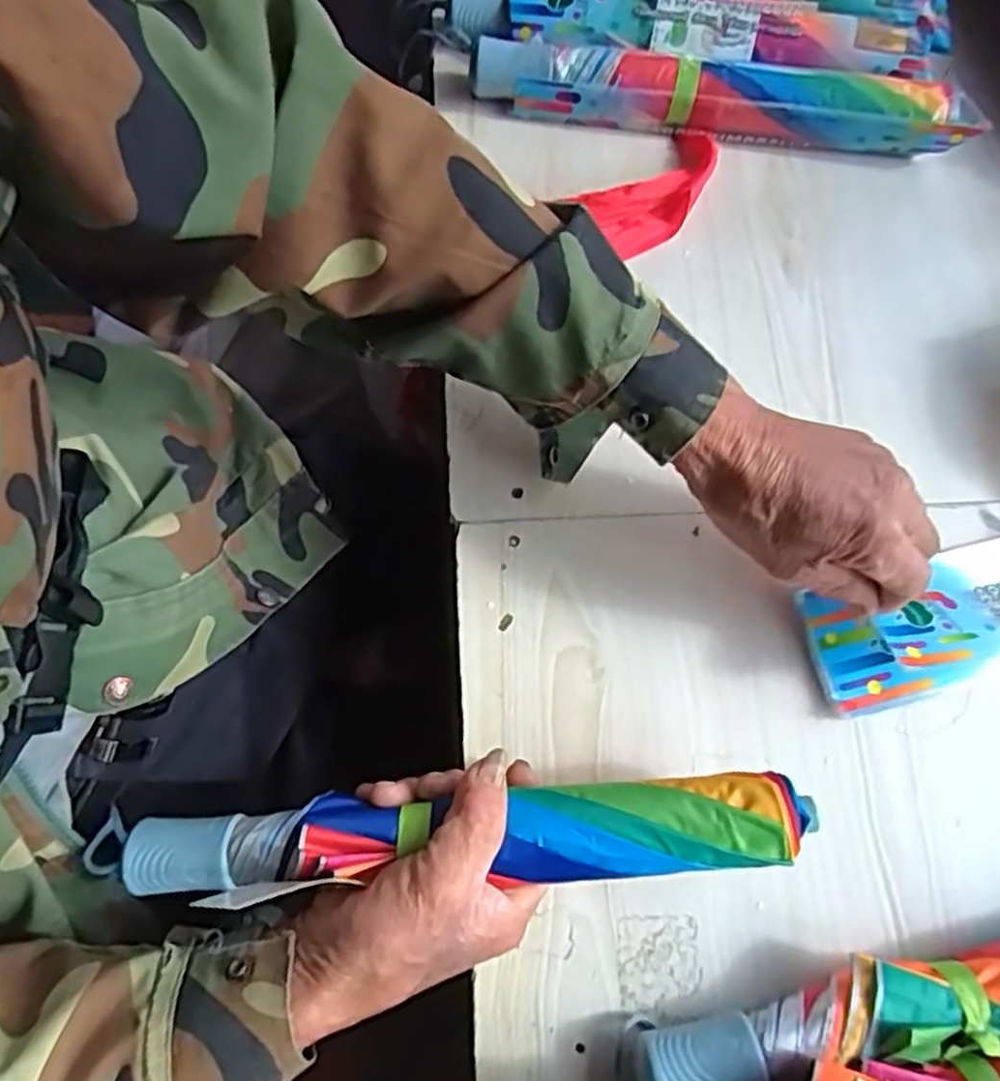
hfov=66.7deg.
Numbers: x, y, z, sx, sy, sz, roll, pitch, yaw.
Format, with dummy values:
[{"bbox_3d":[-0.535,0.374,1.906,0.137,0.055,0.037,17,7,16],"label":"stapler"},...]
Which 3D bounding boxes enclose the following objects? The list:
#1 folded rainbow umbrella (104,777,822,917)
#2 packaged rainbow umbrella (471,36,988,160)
[{"bbox_3d":[-0.036,0.152,0.383,0.367,0.056,0.047,-4,73,4],"label":"folded rainbow umbrella"},{"bbox_3d":[0.161,-0.321,0.554,0.355,0.041,0.038,8,73,2],"label":"packaged rainbow umbrella"}]

